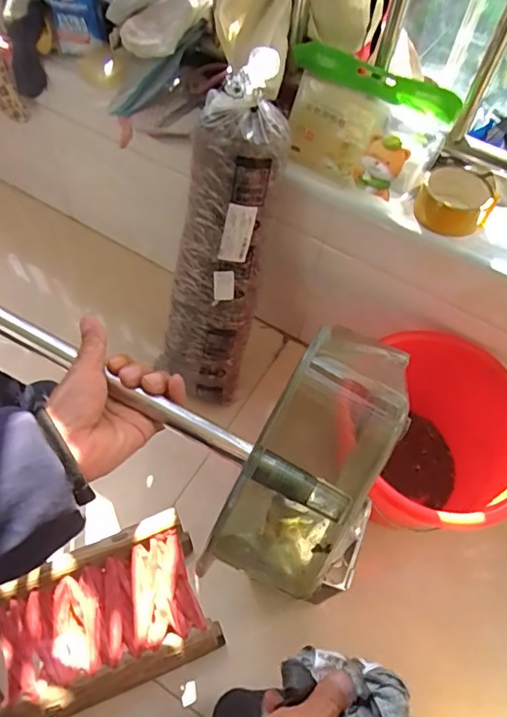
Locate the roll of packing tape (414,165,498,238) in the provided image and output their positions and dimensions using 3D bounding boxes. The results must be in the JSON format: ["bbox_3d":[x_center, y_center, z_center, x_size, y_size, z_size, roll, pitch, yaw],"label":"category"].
[{"bbox_3d":[0.274,-0.217,0.698,0.097,0.051,0.096,21,62,8],"label":"roll of packing tape"}]

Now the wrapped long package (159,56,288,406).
[{"bbox_3d":[-0.054,-0.151,0.776,0.134,0.552,0.084,24,40,13],"label":"wrapped long package"}]

